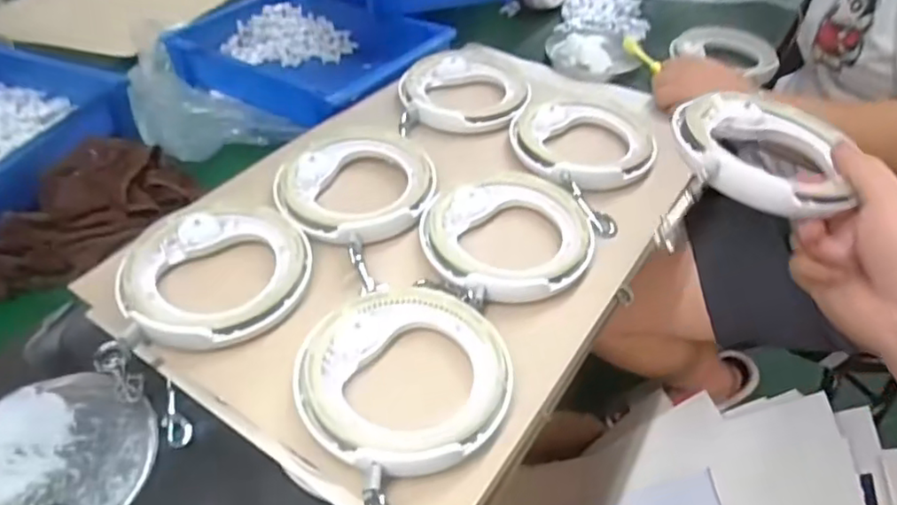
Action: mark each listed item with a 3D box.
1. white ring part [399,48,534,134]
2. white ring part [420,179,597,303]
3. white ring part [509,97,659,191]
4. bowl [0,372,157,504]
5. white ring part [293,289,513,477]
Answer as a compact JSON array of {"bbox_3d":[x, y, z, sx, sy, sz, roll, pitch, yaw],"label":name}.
[{"bbox_3d":[0.016,-0.170,0.644,0.129,0.017,0.136,-4,44,-4],"label":"white ring part"},{"bbox_3d":[0.048,-0.011,0.484,0.128,0.024,0.117,-13,46,-13],"label":"white ring part"},{"bbox_3d":[0.126,-0.103,0.581,0.125,0.024,0.126,0,44,0],"label":"white ring part"},{"bbox_3d":[-0.263,0.136,0.408,0.122,0.017,0.125,0,44,0],"label":"bowl"},{"bbox_3d":[-0.026,0.079,0.390,0.130,0.024,0.125,0,44,0],"label":"white ring part"}]

